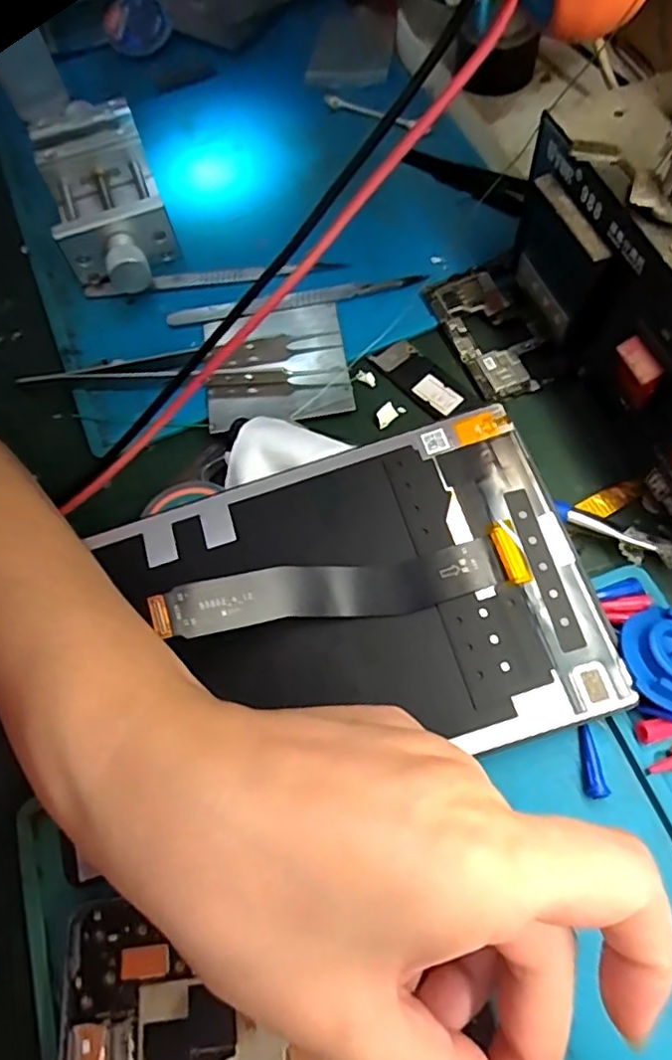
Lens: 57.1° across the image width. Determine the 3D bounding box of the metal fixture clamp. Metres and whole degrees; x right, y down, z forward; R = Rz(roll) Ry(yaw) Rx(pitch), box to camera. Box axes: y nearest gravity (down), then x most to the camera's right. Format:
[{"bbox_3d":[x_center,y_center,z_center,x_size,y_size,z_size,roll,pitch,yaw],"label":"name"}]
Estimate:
[{"bbox_3d":[-0.128,-0.186,0.340,0.056,0.034,0.129,-20,65,-7],"label":"metal fixture clamp"}]

